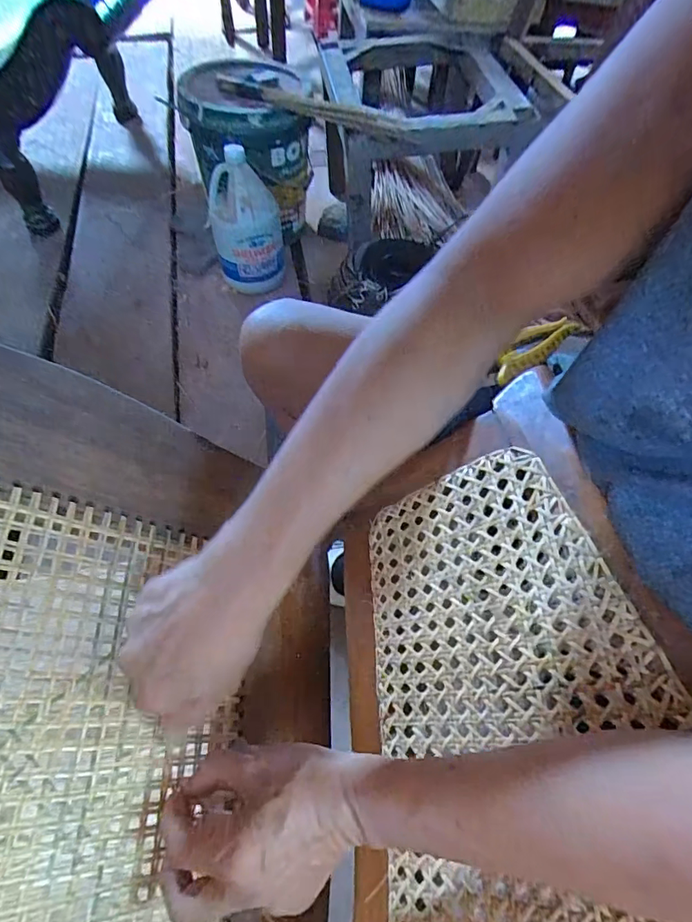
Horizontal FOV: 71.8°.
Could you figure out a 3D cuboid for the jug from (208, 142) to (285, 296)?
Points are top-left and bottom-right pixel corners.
[{"bbox_3d":[-0.227,-0.544,1.104,0.156,0.286,0.151,-8,57,-10],"label":"jug"}]

